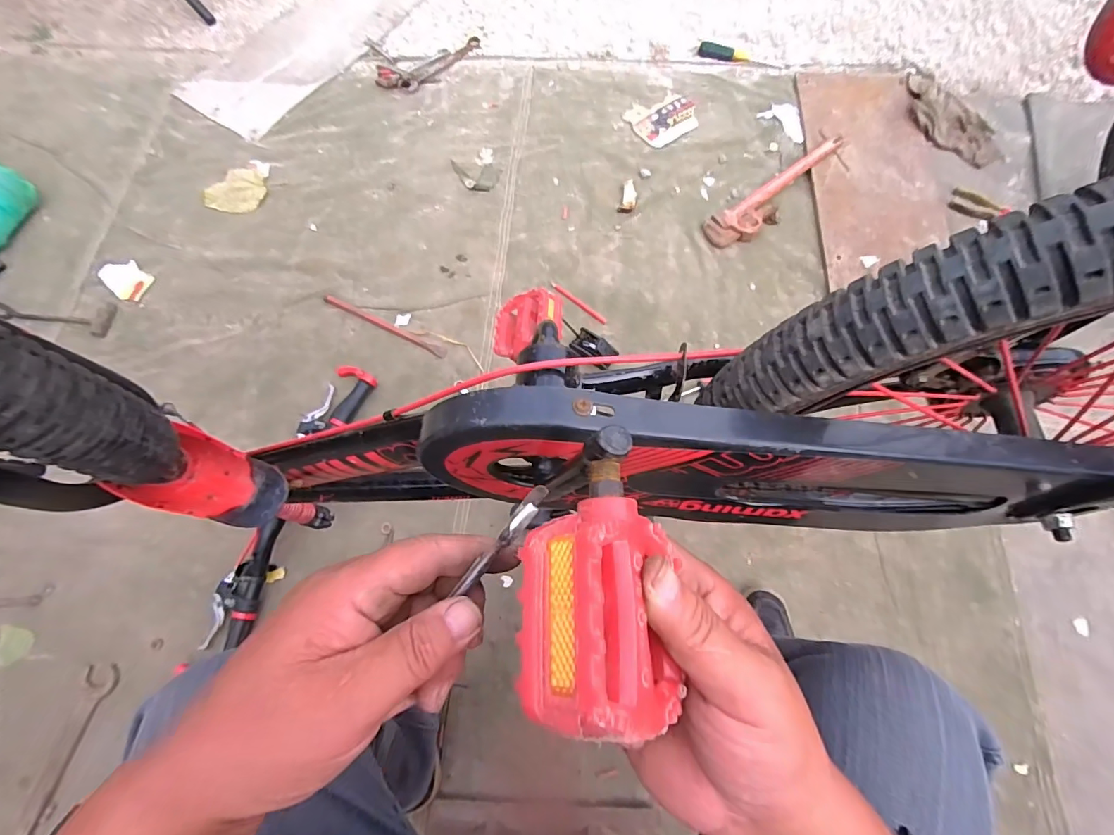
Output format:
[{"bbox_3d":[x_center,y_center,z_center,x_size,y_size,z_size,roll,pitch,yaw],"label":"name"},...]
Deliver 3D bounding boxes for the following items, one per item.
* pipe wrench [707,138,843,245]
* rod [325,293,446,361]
[{"bbox_3d":[0.481,-0.486,1.028,0.392,0.030,0.090,-37,73,-11],"label":"pipe wrench"},{"bbox_3d":[-0.347,-0.185,0.952,0.278,0.011,0.020,24,73,10],"label":"rod"}]

